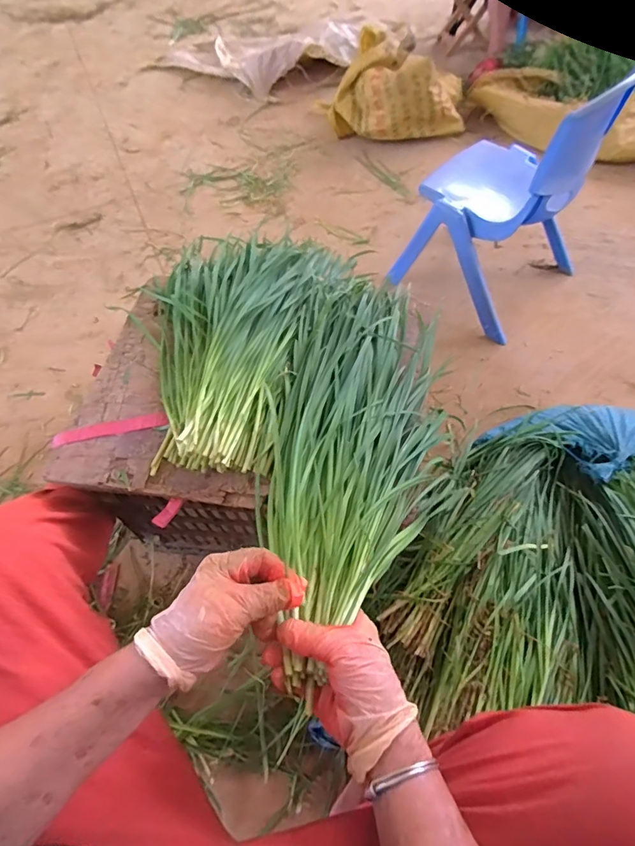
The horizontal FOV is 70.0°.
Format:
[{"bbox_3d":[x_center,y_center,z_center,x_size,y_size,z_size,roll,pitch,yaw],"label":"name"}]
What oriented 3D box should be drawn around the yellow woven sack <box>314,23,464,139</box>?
[{"bbox_3d":[0.273,-1.131,1.548,0.467,0.232,0.261,7,59,5],"label":"yellow woven sack"}]

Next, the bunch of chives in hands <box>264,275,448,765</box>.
[{"bbox_3d":[0.048,0.013,0.564,0.204,0.060,0.575,7,51,6],"label":"bunch of chives in hands"}]

